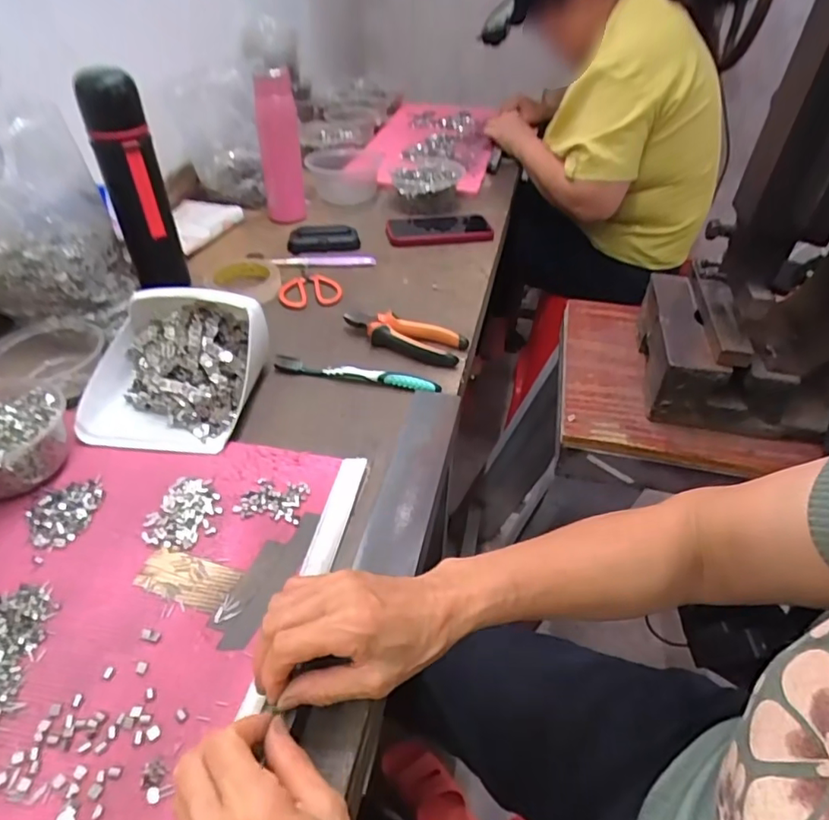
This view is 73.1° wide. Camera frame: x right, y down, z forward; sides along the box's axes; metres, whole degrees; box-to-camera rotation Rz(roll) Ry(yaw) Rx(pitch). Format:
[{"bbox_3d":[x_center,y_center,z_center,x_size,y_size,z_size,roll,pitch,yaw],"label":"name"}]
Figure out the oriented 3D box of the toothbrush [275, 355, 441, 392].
[{"bbox_3d":[-0.063,-0.041,0.615,0.183,0.014,0.017,6,41,6],"label":"toothbrush"}]

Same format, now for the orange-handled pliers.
[{"bbox_3d":[-0.011,-0.092,0.662,0.143,0.019,0.054,16,43,17],"label":"orange-handled pliers"}]

